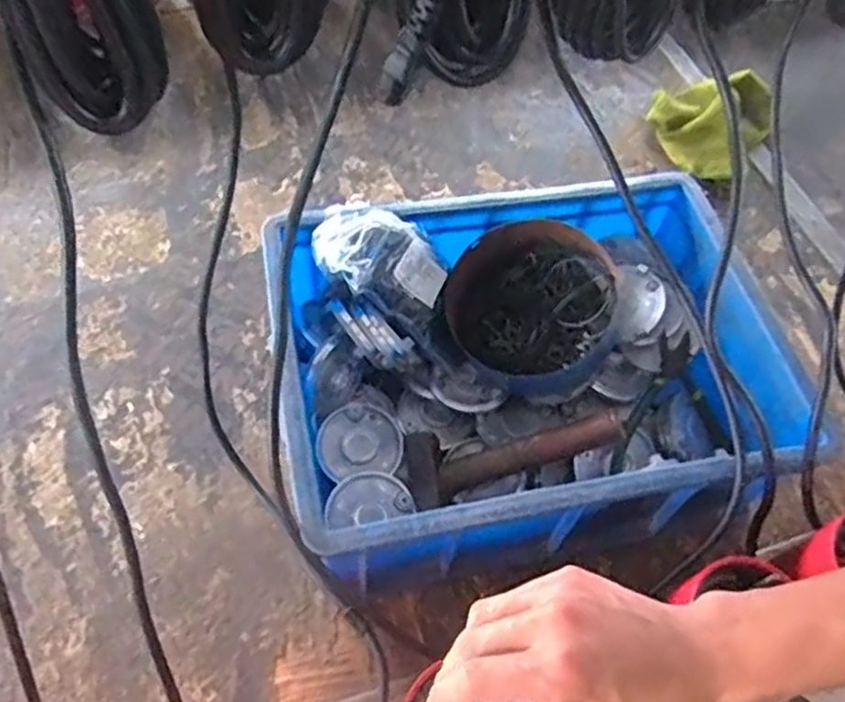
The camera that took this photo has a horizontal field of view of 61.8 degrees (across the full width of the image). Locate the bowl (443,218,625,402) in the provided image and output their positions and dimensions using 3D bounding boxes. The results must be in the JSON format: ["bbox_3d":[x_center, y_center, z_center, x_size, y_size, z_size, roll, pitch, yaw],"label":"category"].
[{"bbox_3d":[0.092,-0.047,0.622,0.166,0.069,0.146,32,76,17],"label":"bowl"}]

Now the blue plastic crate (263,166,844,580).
[{"bbox_3d":[0.085,0.015,0.602,0.383,0.168,0.287,-7,57,-8],"label":"blue plastic crate"}]

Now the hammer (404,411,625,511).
[{"bbox_3d":[0.075,0.085,0.582,0.179,0.028,0.064,-16,55,19],"label":"hammer"}]

